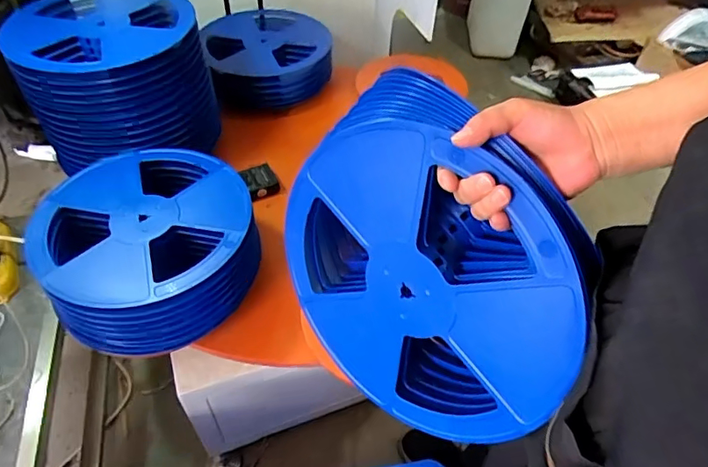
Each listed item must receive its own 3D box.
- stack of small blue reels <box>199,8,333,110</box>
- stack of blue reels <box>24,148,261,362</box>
[{"bbox_3d":[-0.222,-0.472,1.290,0.314,0.102,0.342,-11,50,-13],"label":"stack of small blue reels"},{"bbox_3d":[-0.323,0.017,0.821,0.320,0.121,0.328,-11,50,-13],"label":"stack of blue reels"}]

